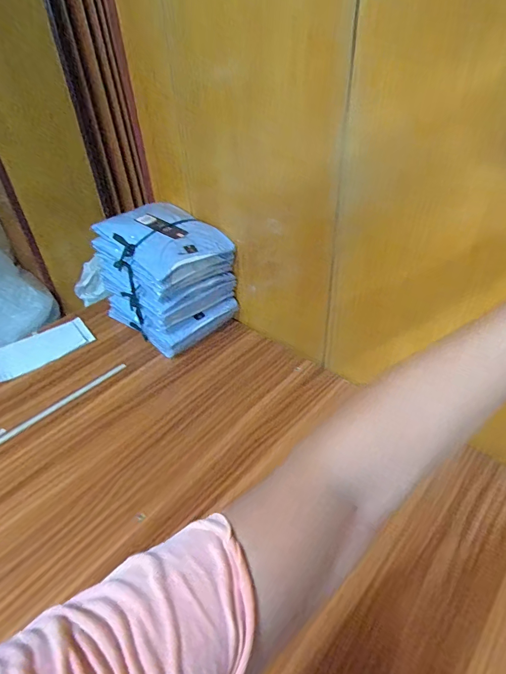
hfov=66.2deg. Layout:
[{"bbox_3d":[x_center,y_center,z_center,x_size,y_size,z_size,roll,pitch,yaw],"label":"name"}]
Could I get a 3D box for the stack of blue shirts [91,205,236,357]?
[{"bbox_3d":[-0.208,-0.136,0.922,0.272,0.275,0.219,25,47,31],"label":"stack of blue shirts"}]

